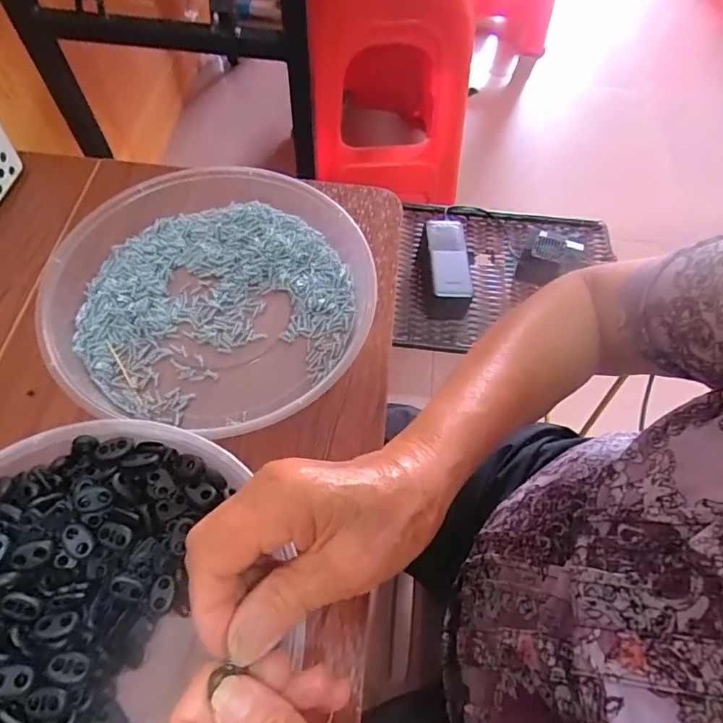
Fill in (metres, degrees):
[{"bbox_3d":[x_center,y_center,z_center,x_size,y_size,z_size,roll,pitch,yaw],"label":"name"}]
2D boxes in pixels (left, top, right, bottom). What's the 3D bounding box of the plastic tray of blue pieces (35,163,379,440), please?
[{"bbox_3d":[-0.111,-0.055,0.378,0.232,0.035,0.222,10,62,2],"label":"plastic tray of blue pieces"}]

